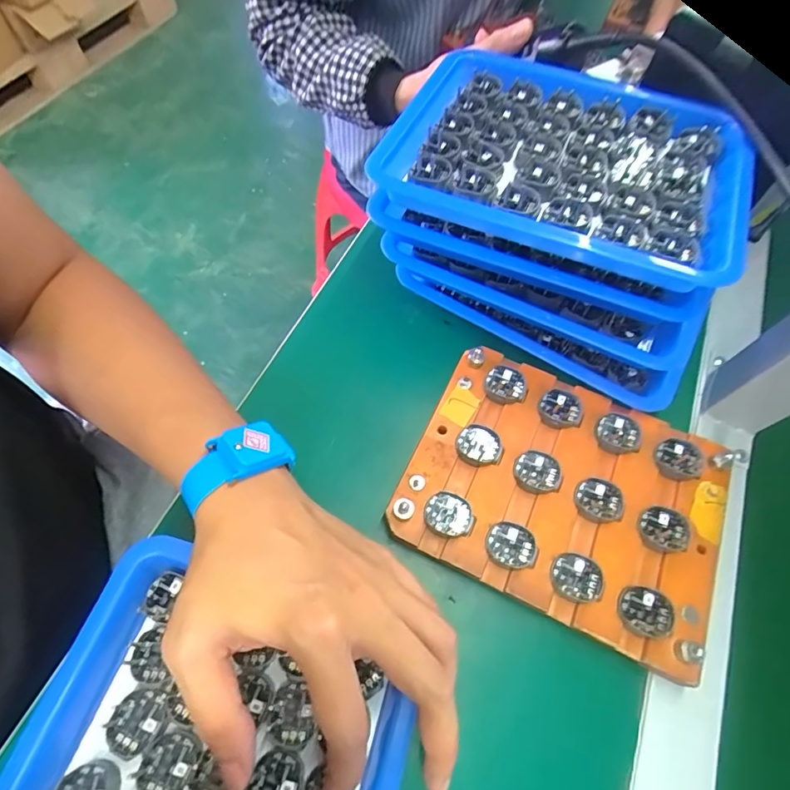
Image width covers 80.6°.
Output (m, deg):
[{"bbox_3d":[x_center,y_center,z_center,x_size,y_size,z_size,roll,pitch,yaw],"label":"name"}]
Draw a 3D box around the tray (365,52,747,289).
[{"bbox_3d":[0.105,-0.164,0.304,0.219,0.035,0.190,18,62,4],"label":"tray"}]

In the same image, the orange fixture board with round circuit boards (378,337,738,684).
[{"bbox_3d":[0.106,0.057,0.289,0.185,0.014,0.145,25,65,9],"label":"orange fixture board with round circuit boards"}]

